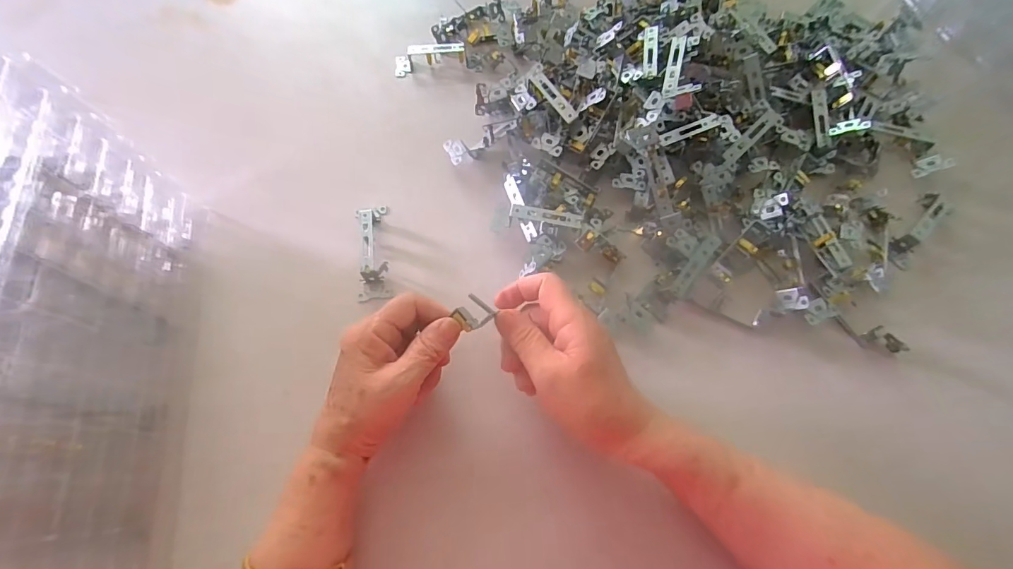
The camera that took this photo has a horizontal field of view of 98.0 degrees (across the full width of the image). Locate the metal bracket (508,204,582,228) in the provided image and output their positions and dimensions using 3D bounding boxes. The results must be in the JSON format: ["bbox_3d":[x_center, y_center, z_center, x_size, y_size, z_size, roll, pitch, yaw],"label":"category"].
[{"bbox_3d":[0.036,-0.061,0.418,0.070,0.018,0.015,10,66,4],"label":"metal bracket"}]

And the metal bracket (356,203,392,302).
[{"bbox_3d":[-0.129,-0.038,0.427,0.028,0.026,0.103,-3,66,-1],"label":"metal bracket"}]

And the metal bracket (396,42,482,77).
[{"bbox_3d":[-0.084,-0.277,0.535,0.103,0.028,0.026,-3,66,-1],"label":"metal bracket"}]

